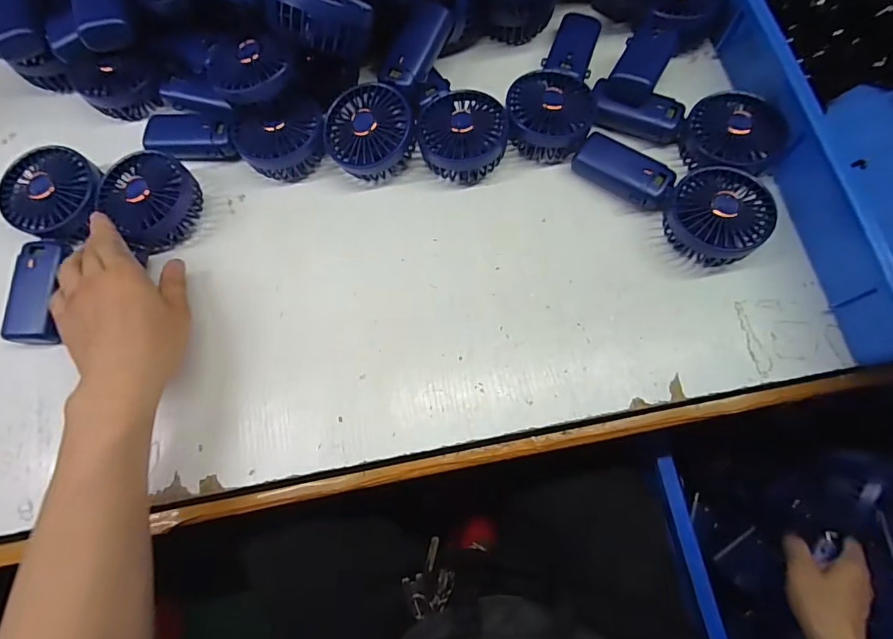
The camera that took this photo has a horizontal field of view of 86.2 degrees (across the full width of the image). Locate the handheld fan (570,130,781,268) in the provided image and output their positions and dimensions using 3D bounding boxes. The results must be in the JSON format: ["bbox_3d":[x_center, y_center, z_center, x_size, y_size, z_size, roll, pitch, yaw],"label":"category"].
[{"bbox_3d":[0.207,-0.122,0.443,0.175,0.044,0.081,40,78,13],"label":"handheld fan"}]

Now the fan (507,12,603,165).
[{"bbox_3d":[0.110,-0.246,0.485,0.081,0.047,0.176,9,73,5],"label":"fan"}]

